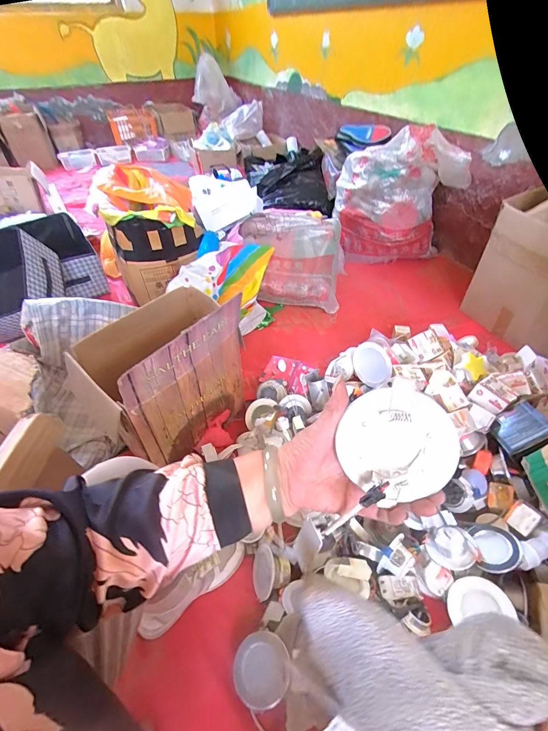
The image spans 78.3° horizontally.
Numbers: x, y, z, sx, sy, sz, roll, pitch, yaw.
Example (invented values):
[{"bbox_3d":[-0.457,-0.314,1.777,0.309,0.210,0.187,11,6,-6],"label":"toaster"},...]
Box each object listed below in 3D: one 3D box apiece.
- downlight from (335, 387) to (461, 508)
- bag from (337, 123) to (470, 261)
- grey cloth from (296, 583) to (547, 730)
[{"bbox_3d":[0.103,0.069,0.286,0.094,0.020,0.095,2,96,16],"label":"downlight"},{"bbox_3d":[0.523,-0.675,1.457,0.498,0.573,0.204,9,46,9],"label":"bag"},{"bbox_3d":[0.103,0.211,0.240,0.126,0.109,0.136,-14,47,-13],"label":"grey cloth"}]

